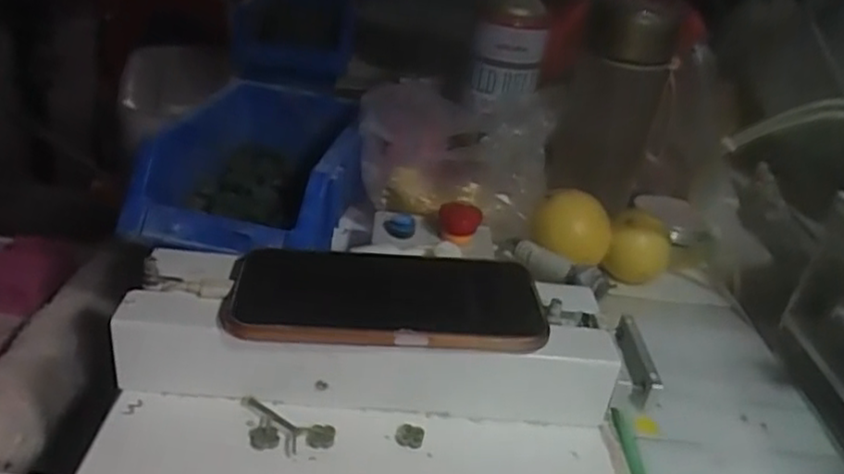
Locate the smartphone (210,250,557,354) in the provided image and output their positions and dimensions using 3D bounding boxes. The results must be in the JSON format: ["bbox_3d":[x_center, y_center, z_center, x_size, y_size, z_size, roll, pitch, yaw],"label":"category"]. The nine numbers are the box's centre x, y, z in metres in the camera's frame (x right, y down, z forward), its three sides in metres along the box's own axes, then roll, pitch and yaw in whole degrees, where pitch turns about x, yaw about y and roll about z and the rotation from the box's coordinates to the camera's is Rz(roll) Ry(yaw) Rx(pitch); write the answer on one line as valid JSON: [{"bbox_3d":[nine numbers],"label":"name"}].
[{"bbox_3d":[-0.019,0.034,0.378,0.162,0.016,0.077,2,25,-3],"label":"smartphone"}]

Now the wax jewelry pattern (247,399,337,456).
[{"bbox_3d":[-0.070,0.097,0.347,0.049,0.006,0.024,17,31,16],"label":"wax jewelry pattern"}]

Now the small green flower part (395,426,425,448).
[{"bbox_3d":[-0.006,0.100,0.356,0.014,0.004,0.013,9,30,3],"label":"small green flower part"}]

